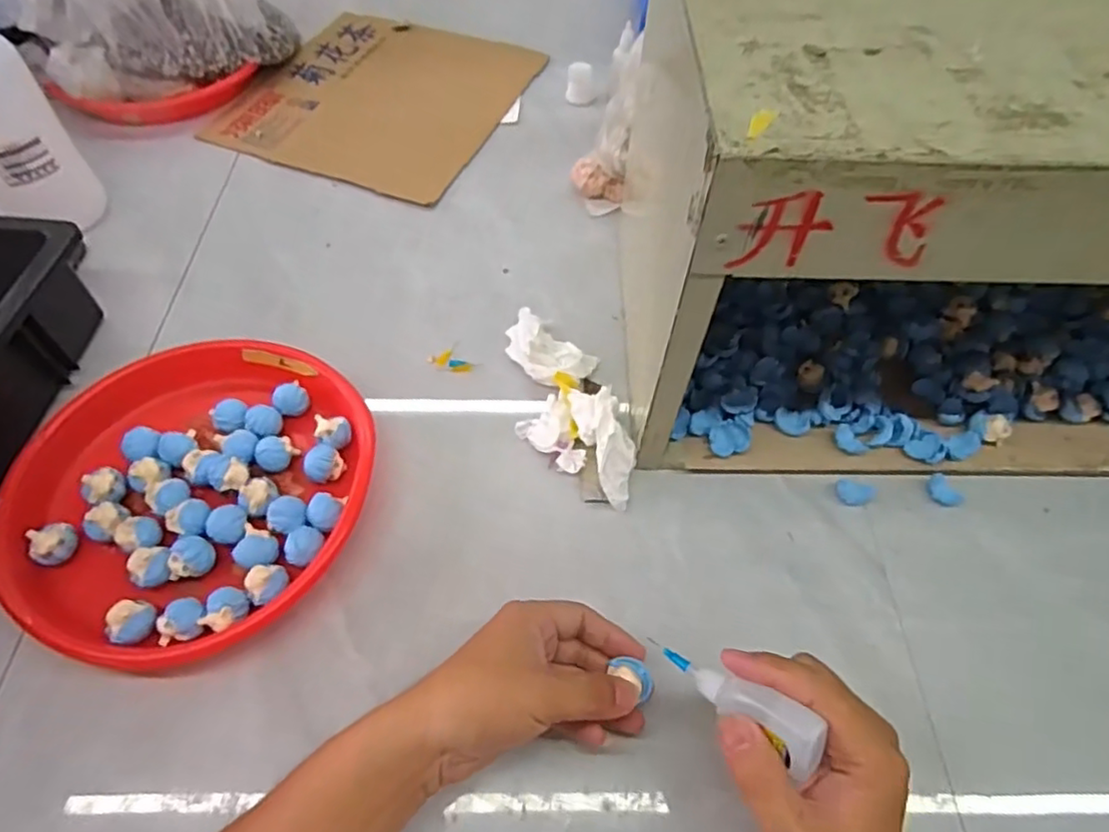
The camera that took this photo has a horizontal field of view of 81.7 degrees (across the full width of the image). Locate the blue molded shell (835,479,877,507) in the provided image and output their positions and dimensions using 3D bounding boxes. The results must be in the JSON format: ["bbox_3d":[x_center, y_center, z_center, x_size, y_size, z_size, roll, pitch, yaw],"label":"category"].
[{"bbox_3d":[0.235,0.061,0.503,0.029,0.010,0.017,17,58,11],"label":"blue molded shell"}]

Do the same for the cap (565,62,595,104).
[{"bbox_3d":[0.033,-0.415,0.799,0.034,0.042,0.034,2,57,1],"label":"cap"}]

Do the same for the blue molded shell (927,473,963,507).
[{"bbox_3d":[0.307,0.059,0.505,0.018,0.007,0.028,-27,61,-17],"label":"blue molded shell"}]

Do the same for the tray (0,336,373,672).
[{"bbox_3d":[-0.264,0.054,0.479,0.242,0.046,0.241,0,57,0],"label":"tray"}]

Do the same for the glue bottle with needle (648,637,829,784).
[{"bbox_3d":[0.091,0.148,0.333,0.021,0.024,0.093,-43,36,-24],"label":"glue bottle with needle"}]

